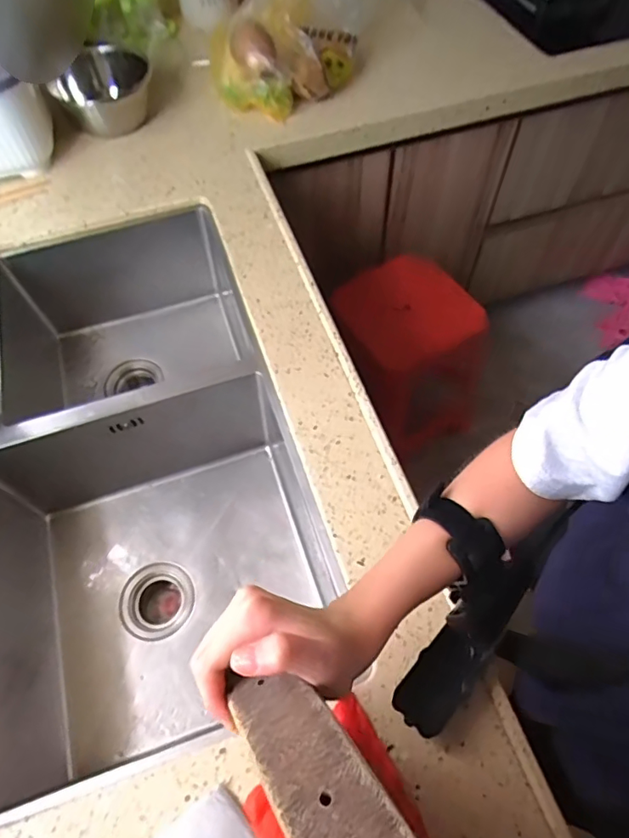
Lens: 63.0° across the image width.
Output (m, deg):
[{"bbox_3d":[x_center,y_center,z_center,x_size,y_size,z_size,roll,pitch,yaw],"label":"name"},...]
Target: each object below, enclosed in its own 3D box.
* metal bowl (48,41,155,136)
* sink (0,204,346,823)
[{"bbox_3d":[-0.402,-0.629,0.982,0.148,0.101,0.146,-1,61,2],"label":"metal bowl"},{"bbox_3d":[-0.285,0.066,0.809,0.461,0.276,0.779,-17,60,-8],"label":"sink"}]

